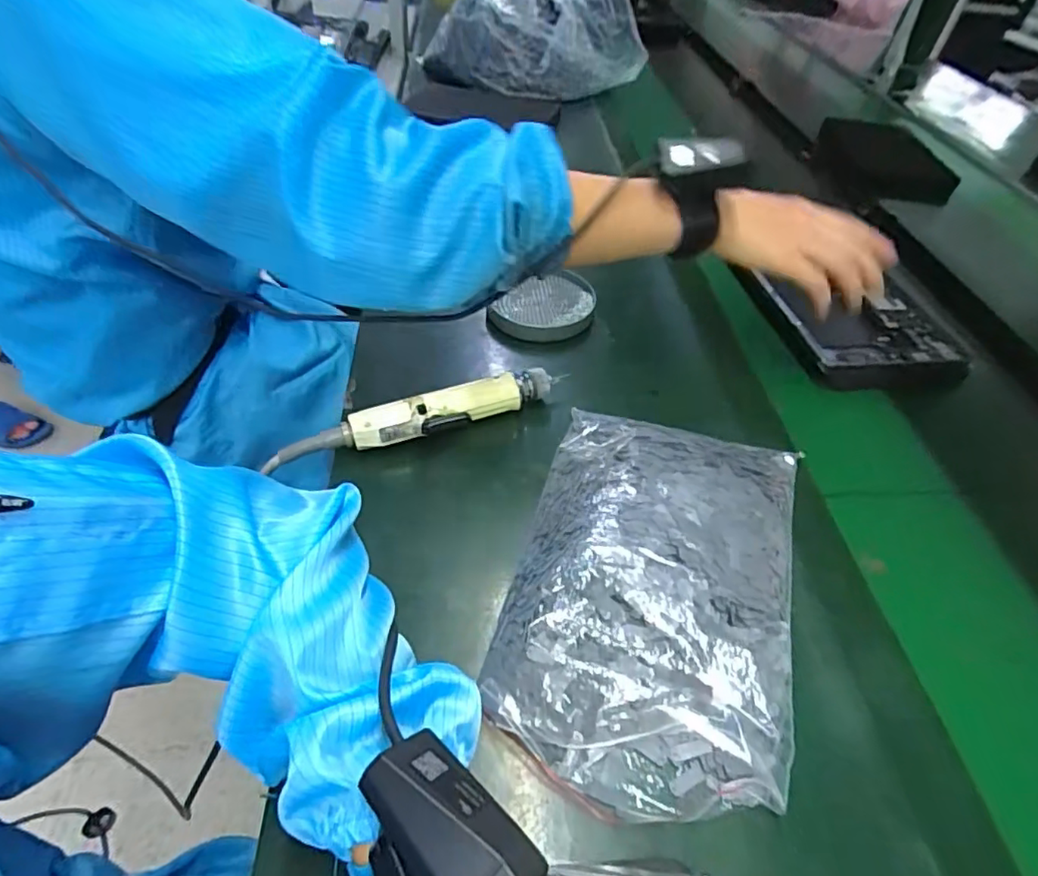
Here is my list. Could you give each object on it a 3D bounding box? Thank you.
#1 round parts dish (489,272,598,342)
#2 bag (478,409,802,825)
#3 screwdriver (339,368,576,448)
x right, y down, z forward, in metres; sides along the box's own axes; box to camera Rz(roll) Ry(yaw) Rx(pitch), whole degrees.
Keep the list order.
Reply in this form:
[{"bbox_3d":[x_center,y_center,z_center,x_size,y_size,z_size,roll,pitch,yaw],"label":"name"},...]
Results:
[{"bbox_3d":[0.030,-0.141,0.612,0.099,0.023,0.106,3,48,-3],"label":"round parts dish"},{"bbox_3d":[0.094,0.091,0.386,0.177,0.030,0.275,16,49,9],"label":"bag"},{"bbox_3d":[-0.052,-0.021,0.487,0.187,0.032,0.036,-18,53,-21],"label":"screwdriver"}]

